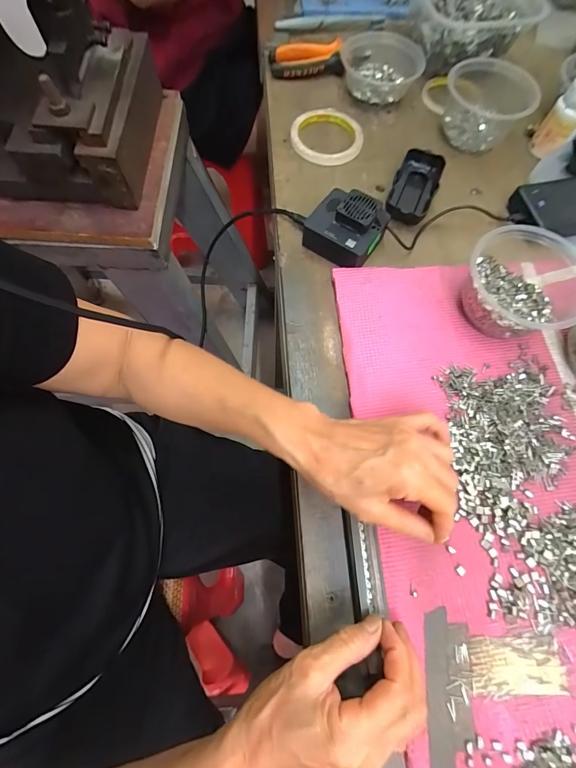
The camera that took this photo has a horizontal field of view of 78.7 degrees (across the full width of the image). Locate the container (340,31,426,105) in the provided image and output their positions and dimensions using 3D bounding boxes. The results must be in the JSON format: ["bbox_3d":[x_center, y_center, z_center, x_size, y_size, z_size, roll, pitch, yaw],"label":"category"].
[{"bbox_3d":[0.136,-0.460,0.504,0.108,0.038,0.116,1,70,-3],"label":"container"}]

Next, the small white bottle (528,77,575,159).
[{"bbox_3d":[0.361,-0.345,0.456,0.045,0.077,0.047,41,73,11],"label":"small white bottle"}]

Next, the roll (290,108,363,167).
[{"bbox_3d":[0.055,-0.343,0.479,0.094,0.015,0.099,1,70,-3],"label":"roll"}]

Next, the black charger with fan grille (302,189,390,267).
[{"bbox_3d":[0.066,-0.181,0.402,0.080,0.041,0.071,34,73,11],"label":"black charger with fan grille"}]

